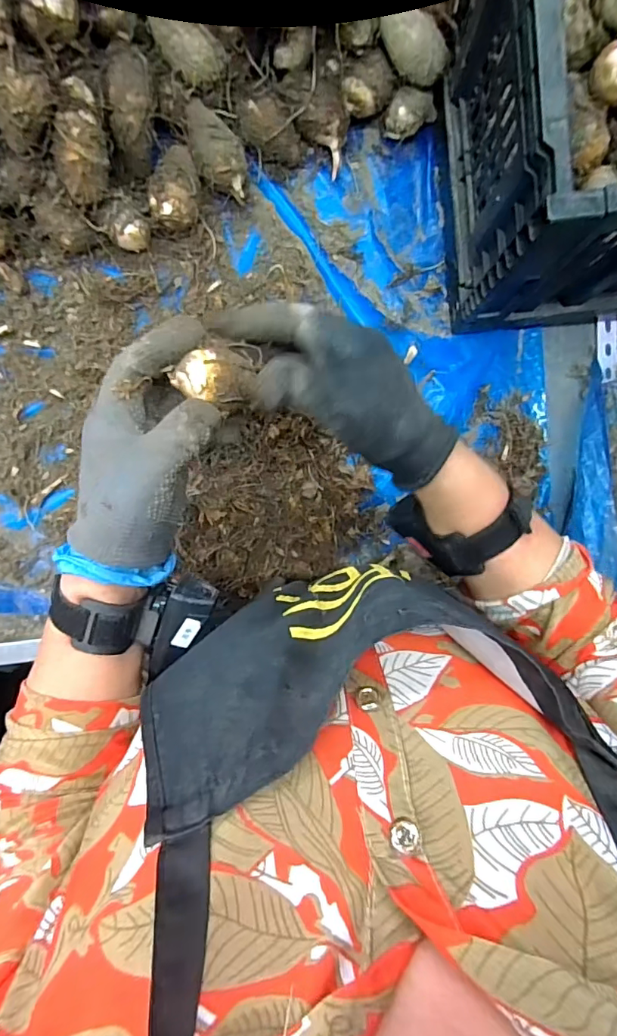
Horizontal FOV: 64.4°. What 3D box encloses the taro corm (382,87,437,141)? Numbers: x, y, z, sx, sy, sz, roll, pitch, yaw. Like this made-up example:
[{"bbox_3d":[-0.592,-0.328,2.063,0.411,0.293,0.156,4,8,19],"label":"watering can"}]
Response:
[{"bbox_3d":[0.096,-0.383,0.467,0.049,0.039,0.030,-38,96,-4],"label":"taro corm"}]

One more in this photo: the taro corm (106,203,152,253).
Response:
[{"bbox_3d":[-0.158,-0.254,0.438,0.033,0.033,0.031,0,92,-7],"label":"taro corm"}]

